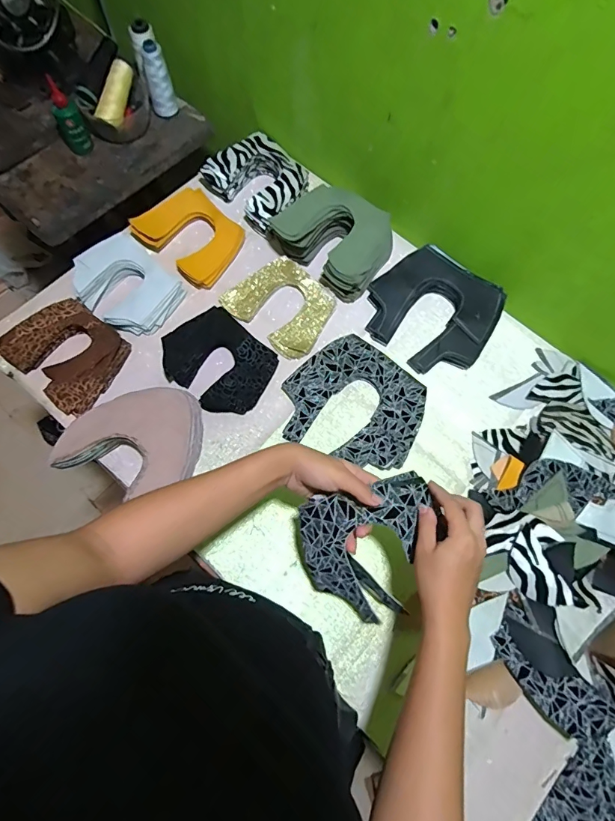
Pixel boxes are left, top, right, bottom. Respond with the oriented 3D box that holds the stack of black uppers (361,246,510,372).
[{"bbox_3d":[0.195,-0.156,0.666,0.191,0.030,0.182,38,74,9],"label":"stack of black uppers"}]

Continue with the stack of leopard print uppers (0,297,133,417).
[{"bbox_3d":[-0.351,-0.086,0.620,0.156,0.030,0.130,38,74,9],"label":"stack of leopard print uppers"}]

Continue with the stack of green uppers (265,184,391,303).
[{"bbox_3d":[0.047,-0.290,0.678,0.188,0.057,0.159,39,73,10],"label":"stack of green uppers"}]

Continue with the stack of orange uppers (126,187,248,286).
[{"bbox_3d":[-0.188,-0.289,0.692,0.158,0.035,0.132,37,73,9],"label":"stack of orange uppers"}]

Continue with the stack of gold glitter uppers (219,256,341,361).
[{"bbox_3d":[-0.039,-0.171,0.671,0.160,0.009,0.135,38,74,9],"label":"stack of gold glitter uppers"}]

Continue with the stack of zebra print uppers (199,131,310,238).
[{"bbox_3d":[-0.078,-0.387,0.719,0.140,0.050,0.159,-42,78,-15],"label":"stack of zebra print uppers"}]

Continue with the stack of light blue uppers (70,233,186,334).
[{"bbox_3d":[-0.279,-0.192,0.651,0.156,0.035,0.124,37,73,9],"label":"stack of light blue uppers"}]

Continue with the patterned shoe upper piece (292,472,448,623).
[{"bbox_3d":[0.073,0.164,0.483,0.152,0.082,0.145,-14,74,-4],"label":"patterned shoe upper piece"}]

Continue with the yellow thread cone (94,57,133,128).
[{"bbox_3d":[-0.335,-0.555,0.739,0.038,0.039,0.117,17,88,5],"label":"yellow thread cone"}]

